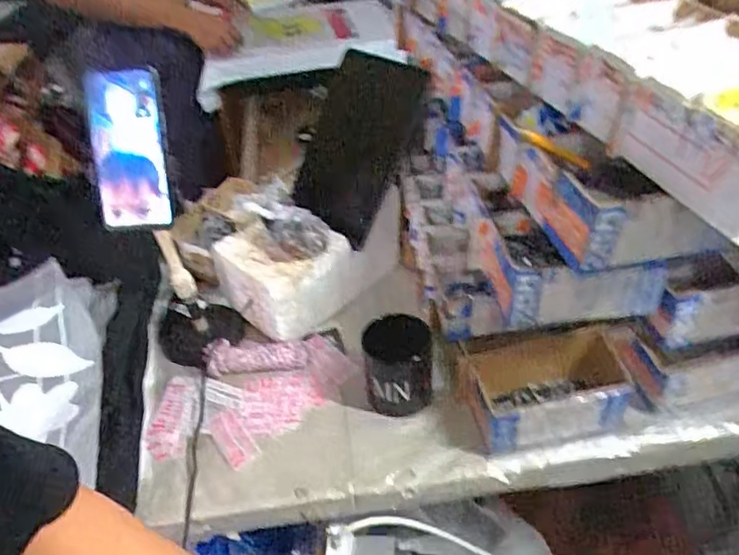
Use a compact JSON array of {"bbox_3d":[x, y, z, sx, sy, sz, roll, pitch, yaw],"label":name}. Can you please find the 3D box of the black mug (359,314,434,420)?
[{"bbox_3d":[0.034,0.104,0.719,0.085,0.082,0.098,-2,41,4],"label":"black mug"}]

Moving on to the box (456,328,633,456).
[{"bbox_3d":[0.199,0.123,0.676,0.182,0.076,0.103,-9,41,-4],"label":"box"}]

